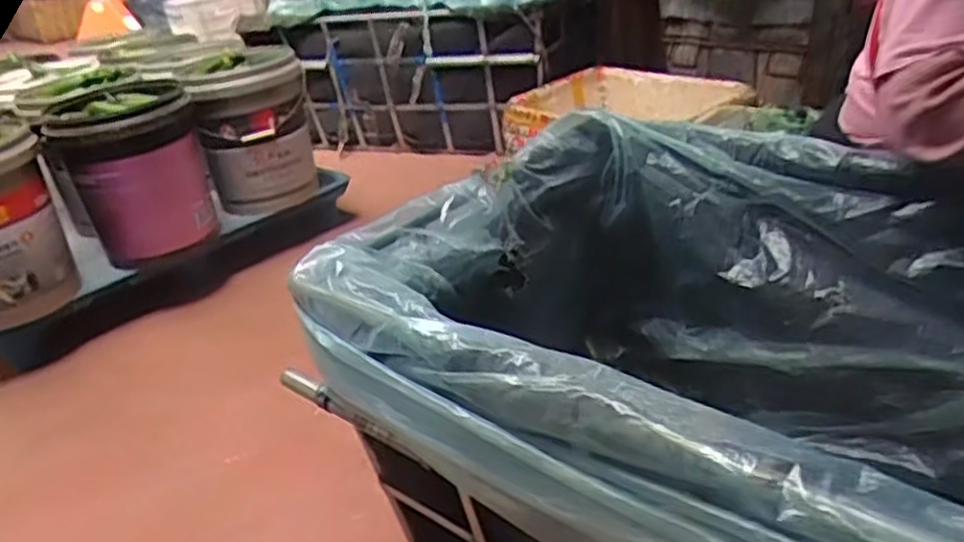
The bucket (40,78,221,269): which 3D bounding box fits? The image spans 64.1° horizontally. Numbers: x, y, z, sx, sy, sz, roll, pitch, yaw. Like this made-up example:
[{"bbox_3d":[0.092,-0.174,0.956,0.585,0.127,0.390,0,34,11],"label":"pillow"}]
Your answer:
[{"bbox_3d":[-0.778,-0.222,1.734,0.298,0.337,0.306,-22,30,-25],"label":"bucket"}]

